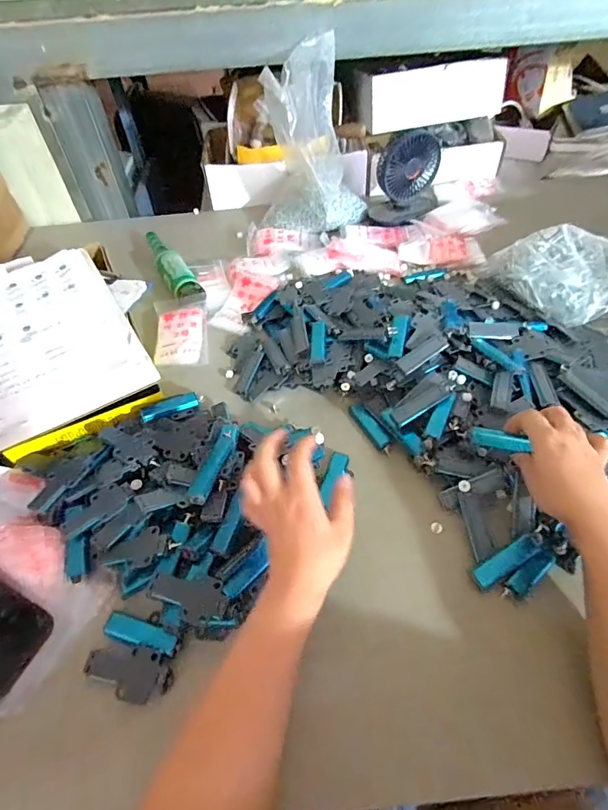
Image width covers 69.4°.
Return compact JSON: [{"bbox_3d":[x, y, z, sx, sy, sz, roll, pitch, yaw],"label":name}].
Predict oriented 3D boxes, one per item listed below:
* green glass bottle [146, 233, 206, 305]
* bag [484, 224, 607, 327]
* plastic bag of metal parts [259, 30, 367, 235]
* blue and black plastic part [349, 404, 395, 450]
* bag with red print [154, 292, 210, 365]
[{"bbox_3d":[-0.243,-0.253,0.789,0.053,0.043,0.248,-26,54,-17],"label":"green glass bottle"},{"bbox_3d":[0.404,-0.196,0.657,0.256,0.089,0.119,28,57,24],"label":"bag"},{"bbox_3d":[0.020,-0.467,0.789,0.187,0.262,0.132,8,52,10],"label":"plastic bag of metal parts"},{"bbox_3d":[0.086,0.024,0.568,0.027,0.013,0.079,-23,53,-15],"label":"blue and black plastic part"},{"bbox_3d":[-0.196,-0.125,0.699,0.081,0.018,0.151,-8,51,-3],"label":"bag with red print"}]

